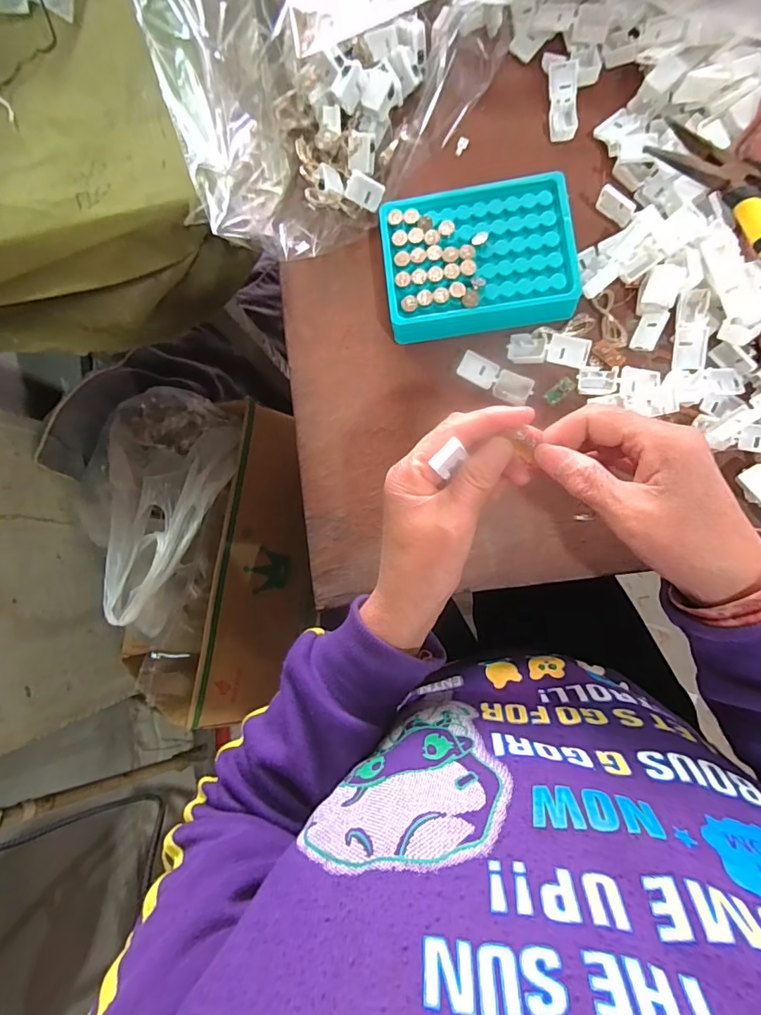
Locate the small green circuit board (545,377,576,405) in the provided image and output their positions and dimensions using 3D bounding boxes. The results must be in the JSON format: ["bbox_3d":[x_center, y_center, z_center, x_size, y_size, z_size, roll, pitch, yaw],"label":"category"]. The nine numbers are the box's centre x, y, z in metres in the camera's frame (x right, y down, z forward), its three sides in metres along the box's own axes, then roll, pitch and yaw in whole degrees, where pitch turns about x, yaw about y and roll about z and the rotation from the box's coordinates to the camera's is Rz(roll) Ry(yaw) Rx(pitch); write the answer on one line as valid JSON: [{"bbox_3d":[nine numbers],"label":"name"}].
[{"bbox_3d":[0.127,-0.082,0.346,0.022,0.007,0.010,-37,82,3],"label":"small green circuit board"}]

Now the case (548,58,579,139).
[{"bbox_3d":[0.139,-0.309,0.370,0.019,0.008,0.057,-1,86,7],"label":"case"}]

